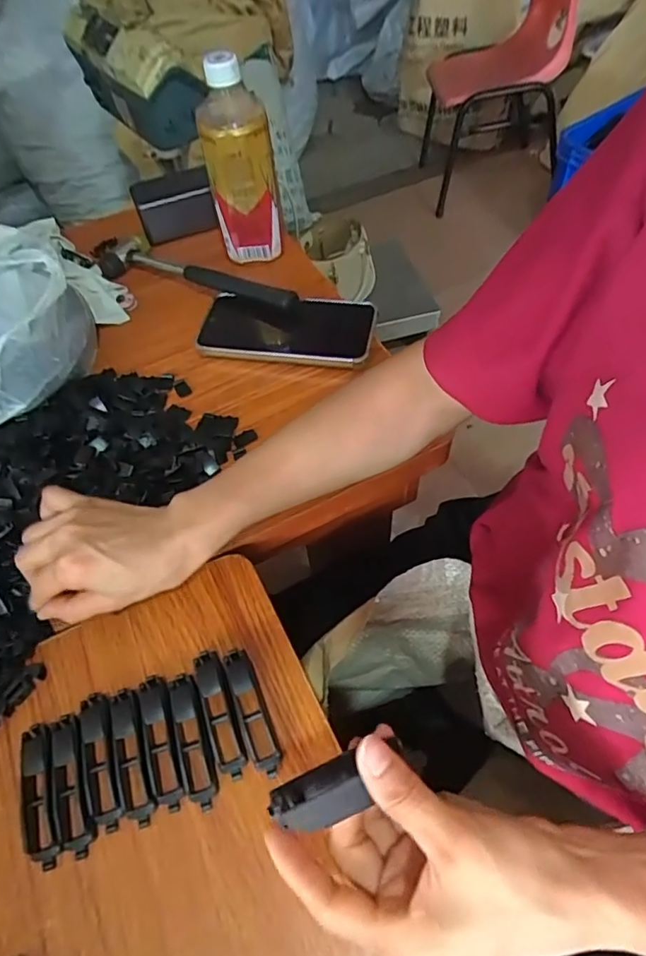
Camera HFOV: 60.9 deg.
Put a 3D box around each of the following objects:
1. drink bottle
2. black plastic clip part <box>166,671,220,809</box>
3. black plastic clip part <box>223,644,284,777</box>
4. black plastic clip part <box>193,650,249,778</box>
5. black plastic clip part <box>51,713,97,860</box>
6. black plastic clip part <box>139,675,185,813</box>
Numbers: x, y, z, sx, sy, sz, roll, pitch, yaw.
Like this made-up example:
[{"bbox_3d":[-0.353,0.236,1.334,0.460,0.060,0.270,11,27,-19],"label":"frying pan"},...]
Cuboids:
[{"bbox_3d":[-0.083,-0.310,0.556,0.064,0.192,0.061,-10,57,-3],"label":"drink bottle"},{"bbox_3d":[-0.081,0.159,0.338,0.018,0.010,0.079,-16,58,-7],"label":"black plastic clip part"},{"bbox_3d":[-0.045,0.146,0.347,0.017,0.010,0.078,-21,59,-10],"label":"black plastic clip part"},{"bbox_3d":[-0.065,0.147,0.346,0.018,0.011,0.077,-18,58,-8],"label":"black plastic clip part"},{"bbox_3d":[-0.152,0.182,0.329,0.020,0.014,0.079,-19,58,-8],"label":"black plastic clip part"},{"bbox_3d":[-0.099,0.160,0.337,0.018,0.010,0.078,-17,58,-7],"label":"black plastic clip part"}]

